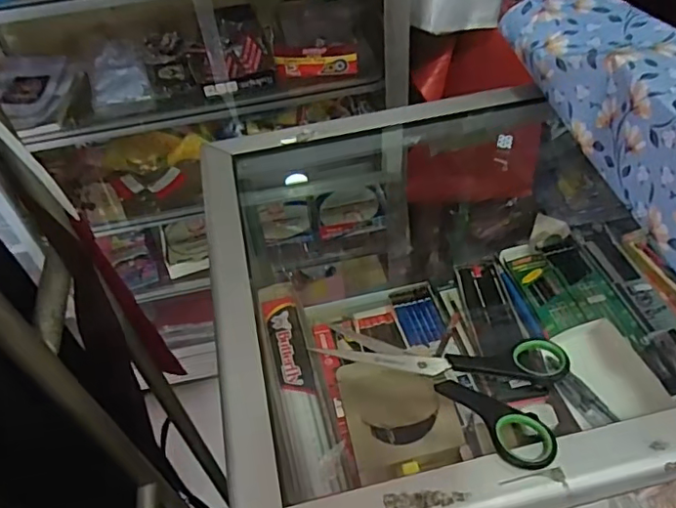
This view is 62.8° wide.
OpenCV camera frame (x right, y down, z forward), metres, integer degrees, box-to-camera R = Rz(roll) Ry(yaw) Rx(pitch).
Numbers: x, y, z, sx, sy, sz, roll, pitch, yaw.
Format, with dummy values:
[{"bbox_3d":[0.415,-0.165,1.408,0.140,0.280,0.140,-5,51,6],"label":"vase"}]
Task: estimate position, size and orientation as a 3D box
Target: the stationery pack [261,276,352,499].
[{"bbox_3d":[-0.043,0.135,0.595,0.057,0.019,0.247,-12,49,-5],"label":"stationery pack"}]

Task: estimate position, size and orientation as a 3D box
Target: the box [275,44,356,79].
[{"bbox_3d":[-0.040,-0.357,1.029,0.149,0.053,0.034,-6,49,0],"label":"box"}]

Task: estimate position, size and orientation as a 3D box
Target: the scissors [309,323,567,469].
[{"bbox_3d":[0.071,0.066,0.354,0.152,0.016,0.080,25,56,25],"label":"scissors"}]

